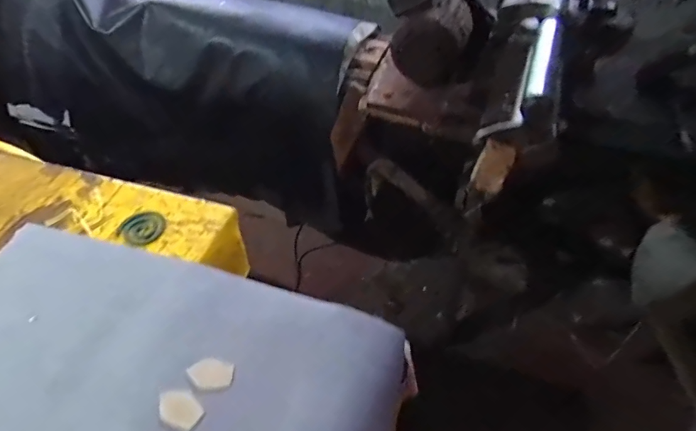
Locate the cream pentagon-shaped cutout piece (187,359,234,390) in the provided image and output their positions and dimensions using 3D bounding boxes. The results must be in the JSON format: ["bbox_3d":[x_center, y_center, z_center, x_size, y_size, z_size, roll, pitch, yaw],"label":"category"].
[{"bbox_3d":[-0.173,0.199,0.527,0.055,0.004,0.036,2,47,-2],"label":"cream pentagon-shaped cutout piece"}]

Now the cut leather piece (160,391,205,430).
[{"bbox_3d":[-0.200,0.230,0.500,0.054,0.009,0.037,25,55,20],"label":"cut leather piece"}]

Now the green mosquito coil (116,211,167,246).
[{"bbox_3d":[-0.342,0.019,0.698,0.075,0.005,0.066,32,57,22],"label":"green mosquito coil"}]

